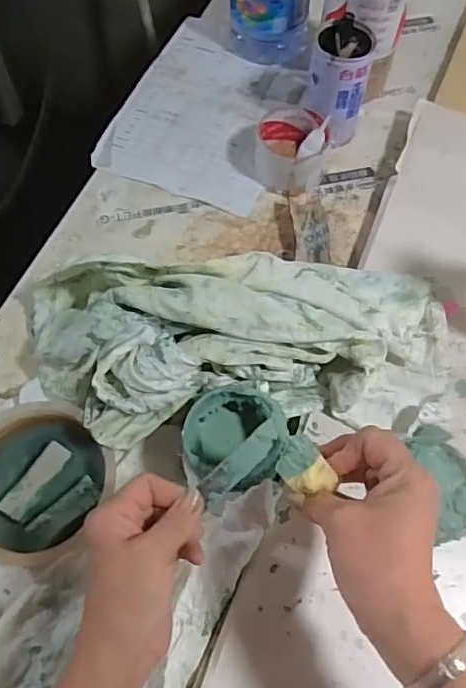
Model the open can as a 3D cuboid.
[{"bbox_3d":[0.115,-0.283,0.616,0.061,0.116,0.063,1,64,-2],"label":"open can"}]

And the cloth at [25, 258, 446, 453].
[{"bbox_3d":[0.006,-0.004,0.476,0.379,0.084,0.166,0,64,-2],"label":"cloth"}]

